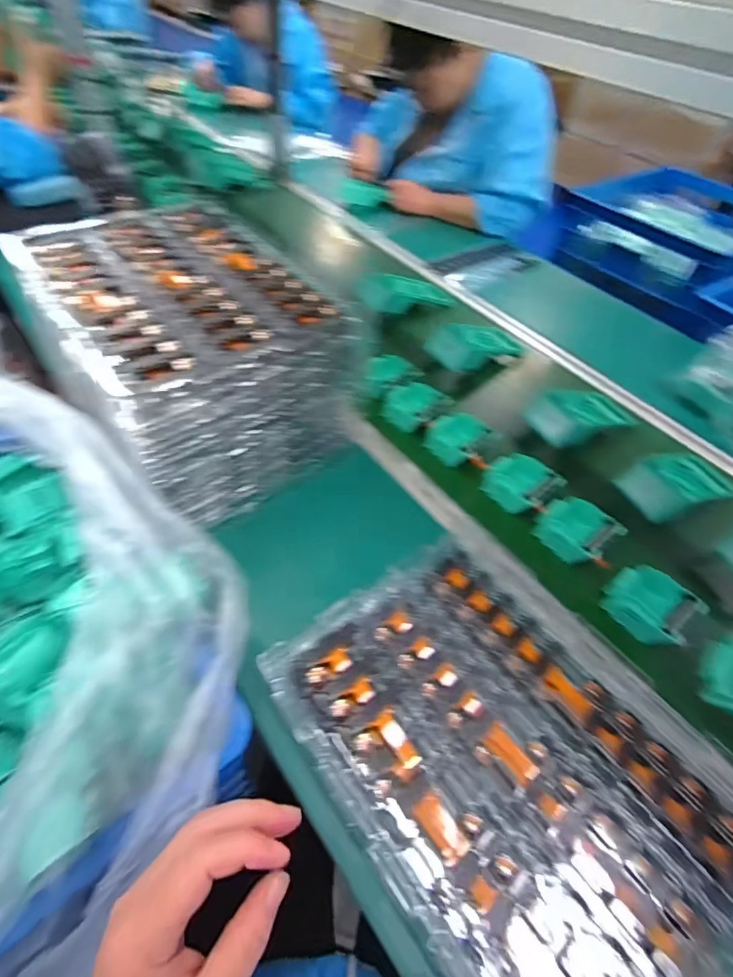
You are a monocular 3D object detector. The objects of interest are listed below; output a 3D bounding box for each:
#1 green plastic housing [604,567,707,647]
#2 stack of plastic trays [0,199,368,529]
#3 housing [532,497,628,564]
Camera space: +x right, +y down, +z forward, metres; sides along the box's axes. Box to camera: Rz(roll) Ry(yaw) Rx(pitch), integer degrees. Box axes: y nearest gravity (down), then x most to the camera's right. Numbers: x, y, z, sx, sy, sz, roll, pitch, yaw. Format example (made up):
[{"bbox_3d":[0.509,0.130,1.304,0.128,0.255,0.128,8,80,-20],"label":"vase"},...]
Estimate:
[{"bbox_3d":[0.323,0.130,0.537,0.075,0.037,0.086,-31,60,-27],"label":"green plastic housing"},{"bbox_3d":[-0.221,-0.173,0.584,0.264,0.169,0.361,-32,60,-28],"label":"stack of plastic trays"},{"bbox_3d":[0.265,0.052,0.599,0.074,0.037,0.083,-33,61,-28],"label":"housing"}]

